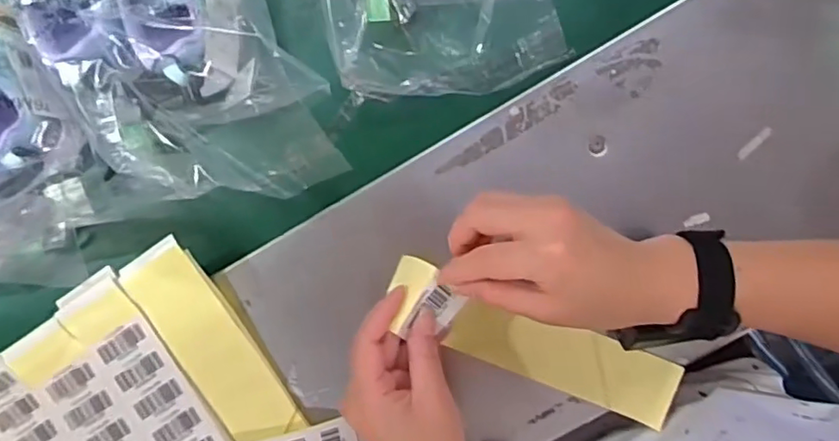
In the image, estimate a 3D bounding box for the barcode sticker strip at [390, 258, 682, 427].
[{"bbox_3d":[0.078,0.088,0.432,0.221,0.054,0.054,24,90,-13],"label":"barcode sticker strip"}]

